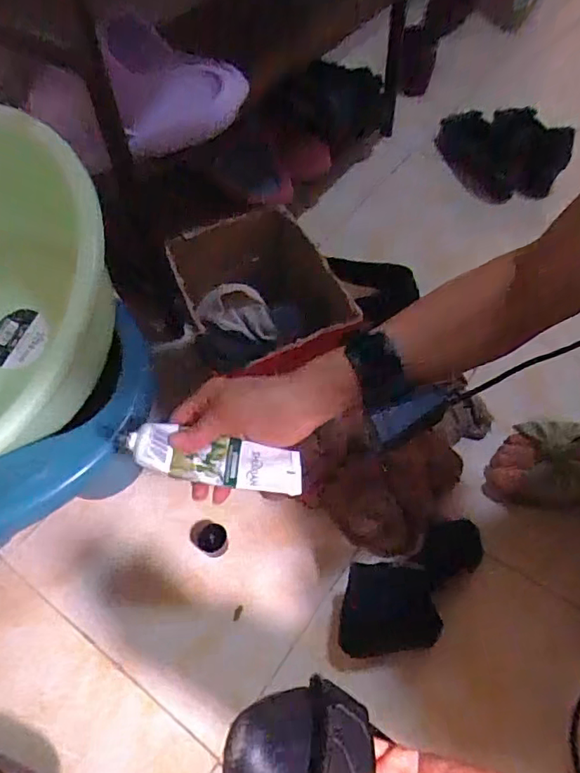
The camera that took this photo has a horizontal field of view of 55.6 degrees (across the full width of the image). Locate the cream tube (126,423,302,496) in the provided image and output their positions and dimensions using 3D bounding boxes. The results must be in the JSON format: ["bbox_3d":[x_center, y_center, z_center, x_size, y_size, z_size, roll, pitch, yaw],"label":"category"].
[{"bbox_3d":[-0.057,0.058,0.434,0.136,0.014,0.042,12,53,-16],"label":"cream tube"}]

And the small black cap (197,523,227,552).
[{"bbox_3d":[-0.083,0.160,0.577,0.031,0.017,0.028,24,58,17],"label":"small black cap"}]

